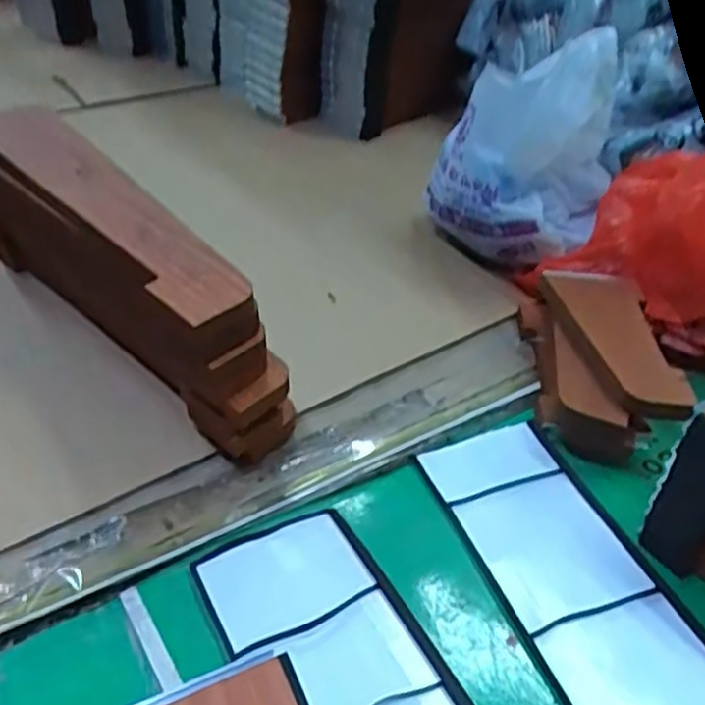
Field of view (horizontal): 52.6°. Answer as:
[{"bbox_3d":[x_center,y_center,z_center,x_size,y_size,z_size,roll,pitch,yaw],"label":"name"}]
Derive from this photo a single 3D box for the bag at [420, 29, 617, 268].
[{"bbox_3d":[0.156,-0.175,0.636,0.163,0.177,0.115,6,38,4],"label":"bag"}]

